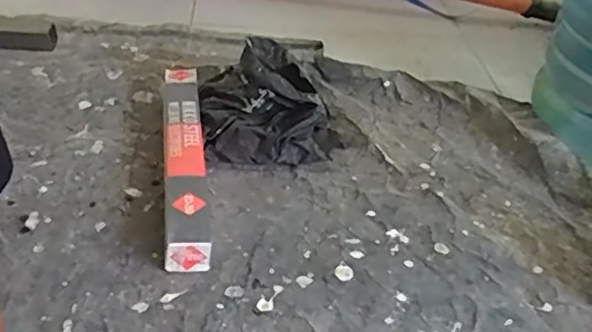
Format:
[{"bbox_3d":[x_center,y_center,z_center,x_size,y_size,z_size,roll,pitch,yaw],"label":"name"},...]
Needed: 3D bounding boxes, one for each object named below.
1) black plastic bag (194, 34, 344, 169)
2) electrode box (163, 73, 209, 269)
[{"bbox_3d":[-0.036,-0.082,0.779,0.189,0.118,0.148,8,37,3],"label":"black plastic bag"},{"bbox_3d":[-0.133,-0.014,0.733,0.046,0.048,0.337,-1,38,-10],"label":"electrode box"}]

